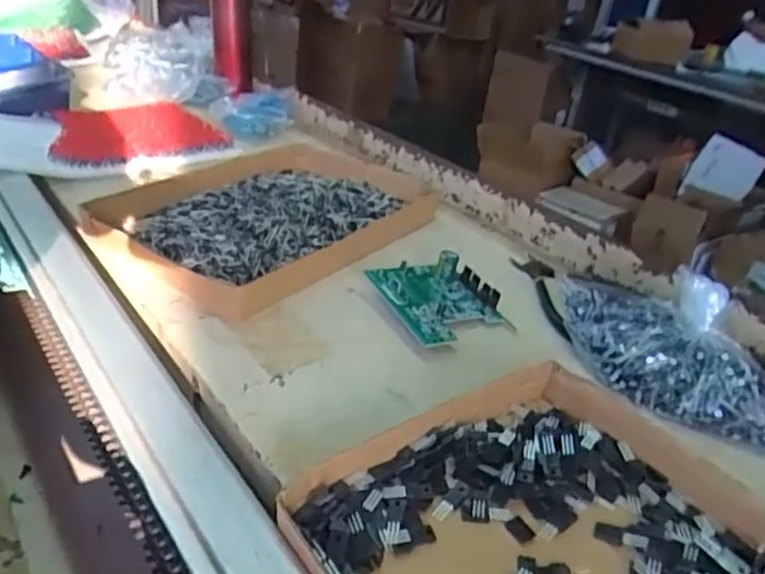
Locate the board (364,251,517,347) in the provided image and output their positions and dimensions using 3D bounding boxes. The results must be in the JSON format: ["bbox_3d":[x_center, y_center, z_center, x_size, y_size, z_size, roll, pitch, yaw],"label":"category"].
[{"bbox_3d":[0.048,0.007,0.569,0.092,0.034,0.105,-10,33,-33],"label":"board"}]

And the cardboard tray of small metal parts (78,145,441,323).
[{"bbox_3d":[-0.130,-0.088,0.707,0.276,0.031,0.329,22,34,28],"label":"cardboard tray of small metal parts"}]

